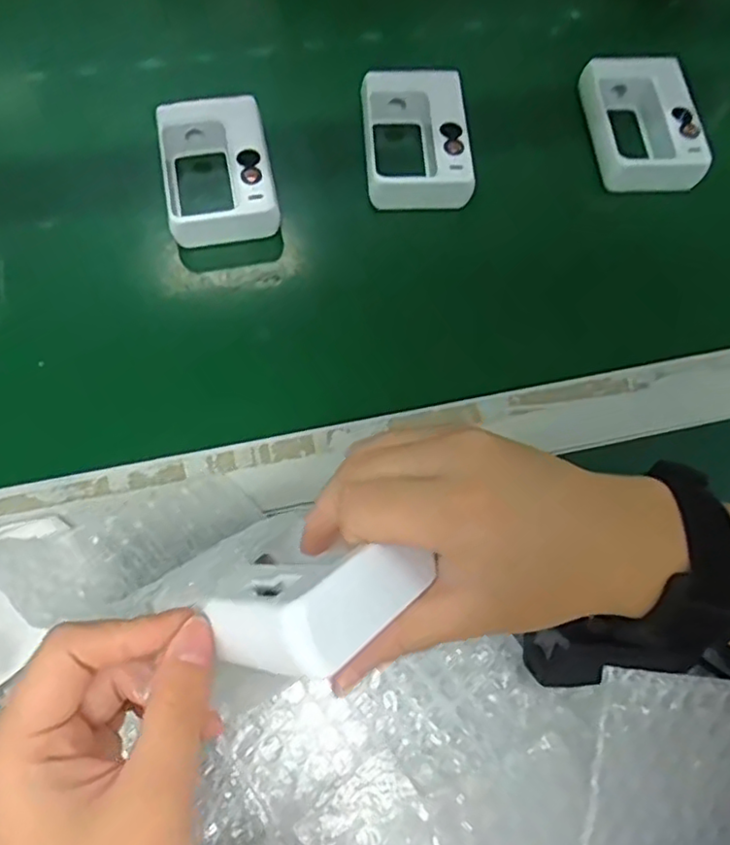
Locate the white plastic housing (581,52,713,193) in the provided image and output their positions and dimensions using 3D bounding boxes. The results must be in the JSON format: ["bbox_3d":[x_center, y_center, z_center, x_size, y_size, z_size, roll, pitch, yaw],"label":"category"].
[{"bbox_3d":[0.192,-0.208,0.450,0.068,0.034,0.103,-8,68,-6],"label":"white plastic housing"}]

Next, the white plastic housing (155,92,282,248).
[{"bbox_3d":[-0.094,-0.160,0.412,0.067,0.030,0.102,-11,68,-7],"label":"white plastic housing"}]

